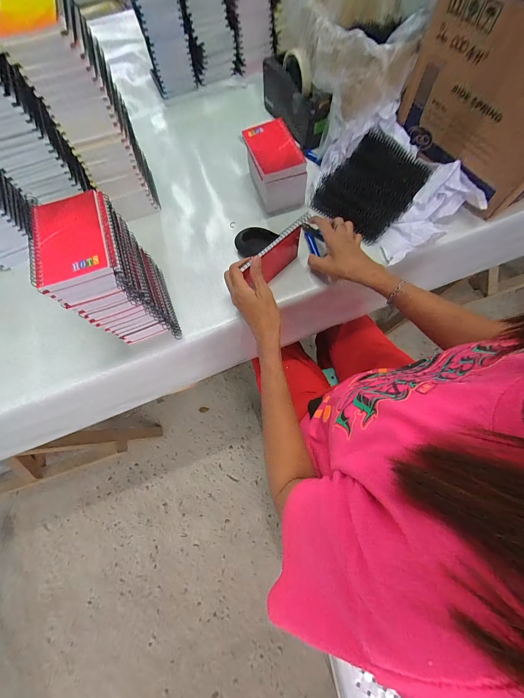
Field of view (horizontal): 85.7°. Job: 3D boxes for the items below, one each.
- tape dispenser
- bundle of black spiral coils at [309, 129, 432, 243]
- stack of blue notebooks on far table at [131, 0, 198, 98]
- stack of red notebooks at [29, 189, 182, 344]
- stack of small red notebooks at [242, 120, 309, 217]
[{"bbox_3d":[0.071,-0.540,0.611,0.052,0.114,0.205,-26,70,-6],"label":"tape dispenser"},{"bbox_3d":[0.219,-0.323,0.563,0.161,0.052,0.211,37,76,16],"label":"bundle of black spiral coils"},{"bbox_3d":[-0.242,-0.775,0.675,0.107,0.202,0.166,-17,69,-2],"label":"stack of blue notebooks on far table"},{"bbox_3d":[-0.221,-0.104,0.426,0.100,0.191,0.129,-22,69,-4],"label":"stack of red notebooks"},{"bbox_3d":[0.023,-0.349,0.550,0.088,0.108,0.142,-19,69,-3],"label":"stack of small red notebooks"}]

